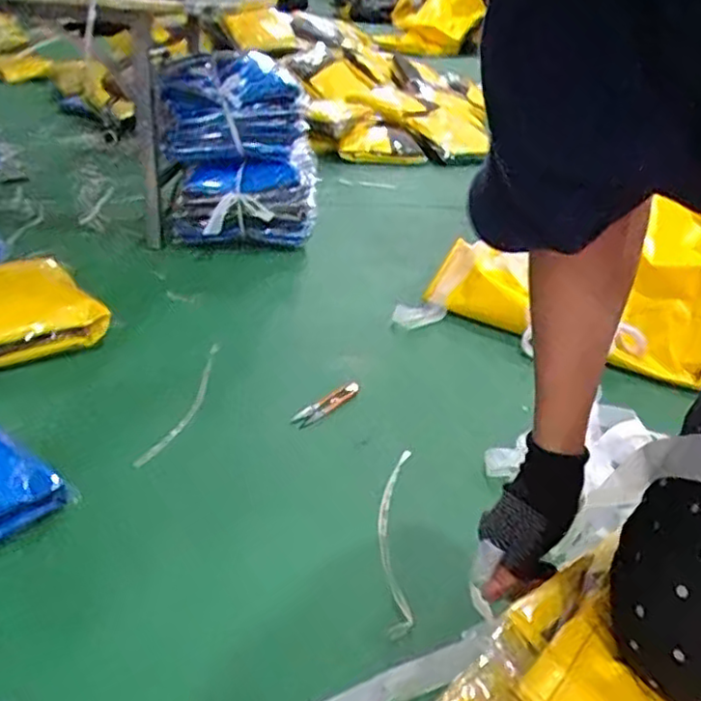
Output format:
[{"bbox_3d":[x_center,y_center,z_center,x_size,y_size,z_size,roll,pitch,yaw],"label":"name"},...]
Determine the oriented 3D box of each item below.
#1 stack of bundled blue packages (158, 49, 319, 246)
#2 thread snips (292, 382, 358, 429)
[{"bbox_3d":[-0.214,-0.399,1.354,0.308,0.319,0.227,-1,30,-10],"label":"stack of bundled blue packages"},{"bbox_3d":[-0.032,0.072,0.910,0.028,0.012,0.123,26,36,32],"label":"thread snips"}]

